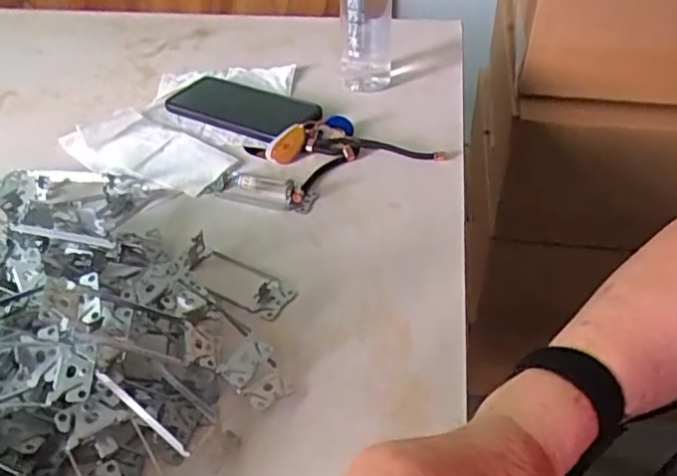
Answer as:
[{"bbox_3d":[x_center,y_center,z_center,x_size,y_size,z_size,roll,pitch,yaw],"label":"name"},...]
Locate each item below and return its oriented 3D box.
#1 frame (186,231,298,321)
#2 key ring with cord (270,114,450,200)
[{"bbox_3d":[-0.077,0.026,0.452,0.090,0.022,0.039,20,45,23],"label":"frame"},{"bbox_3d":[0.011,-0.087,0.583,0.150,0.025,0.096,-17,43,-18],"label":"key ring with cord"}]

